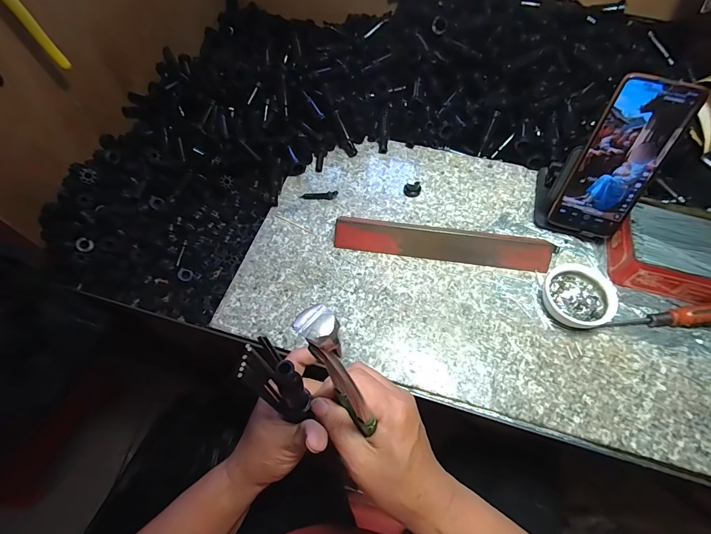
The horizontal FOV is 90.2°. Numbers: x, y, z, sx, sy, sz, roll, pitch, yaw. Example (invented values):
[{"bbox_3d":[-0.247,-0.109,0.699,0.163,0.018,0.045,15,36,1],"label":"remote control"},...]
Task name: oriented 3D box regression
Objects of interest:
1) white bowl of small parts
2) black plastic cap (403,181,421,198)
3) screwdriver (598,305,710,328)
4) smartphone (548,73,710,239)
[{"bbox_3d":[0.246,0.032,0.395,0.070,0.028,0.071,-1,60,1],"label":"white bowl of small parts"},{"bbox_3d":[0.078,-0.108,0.487,0.022,0.014,0.019,22,63,14],"label":"black plastic cap"},{"bbox_3d":[0.329,0.055,0.381,0.132,0.025,0.019,-8,59,8],"label":"screwdriver"},{"bbox_3d":[0.286,-0.111,0.387,0.078,0.167,0.008,15,36,7],"label":"smartphone"}]

